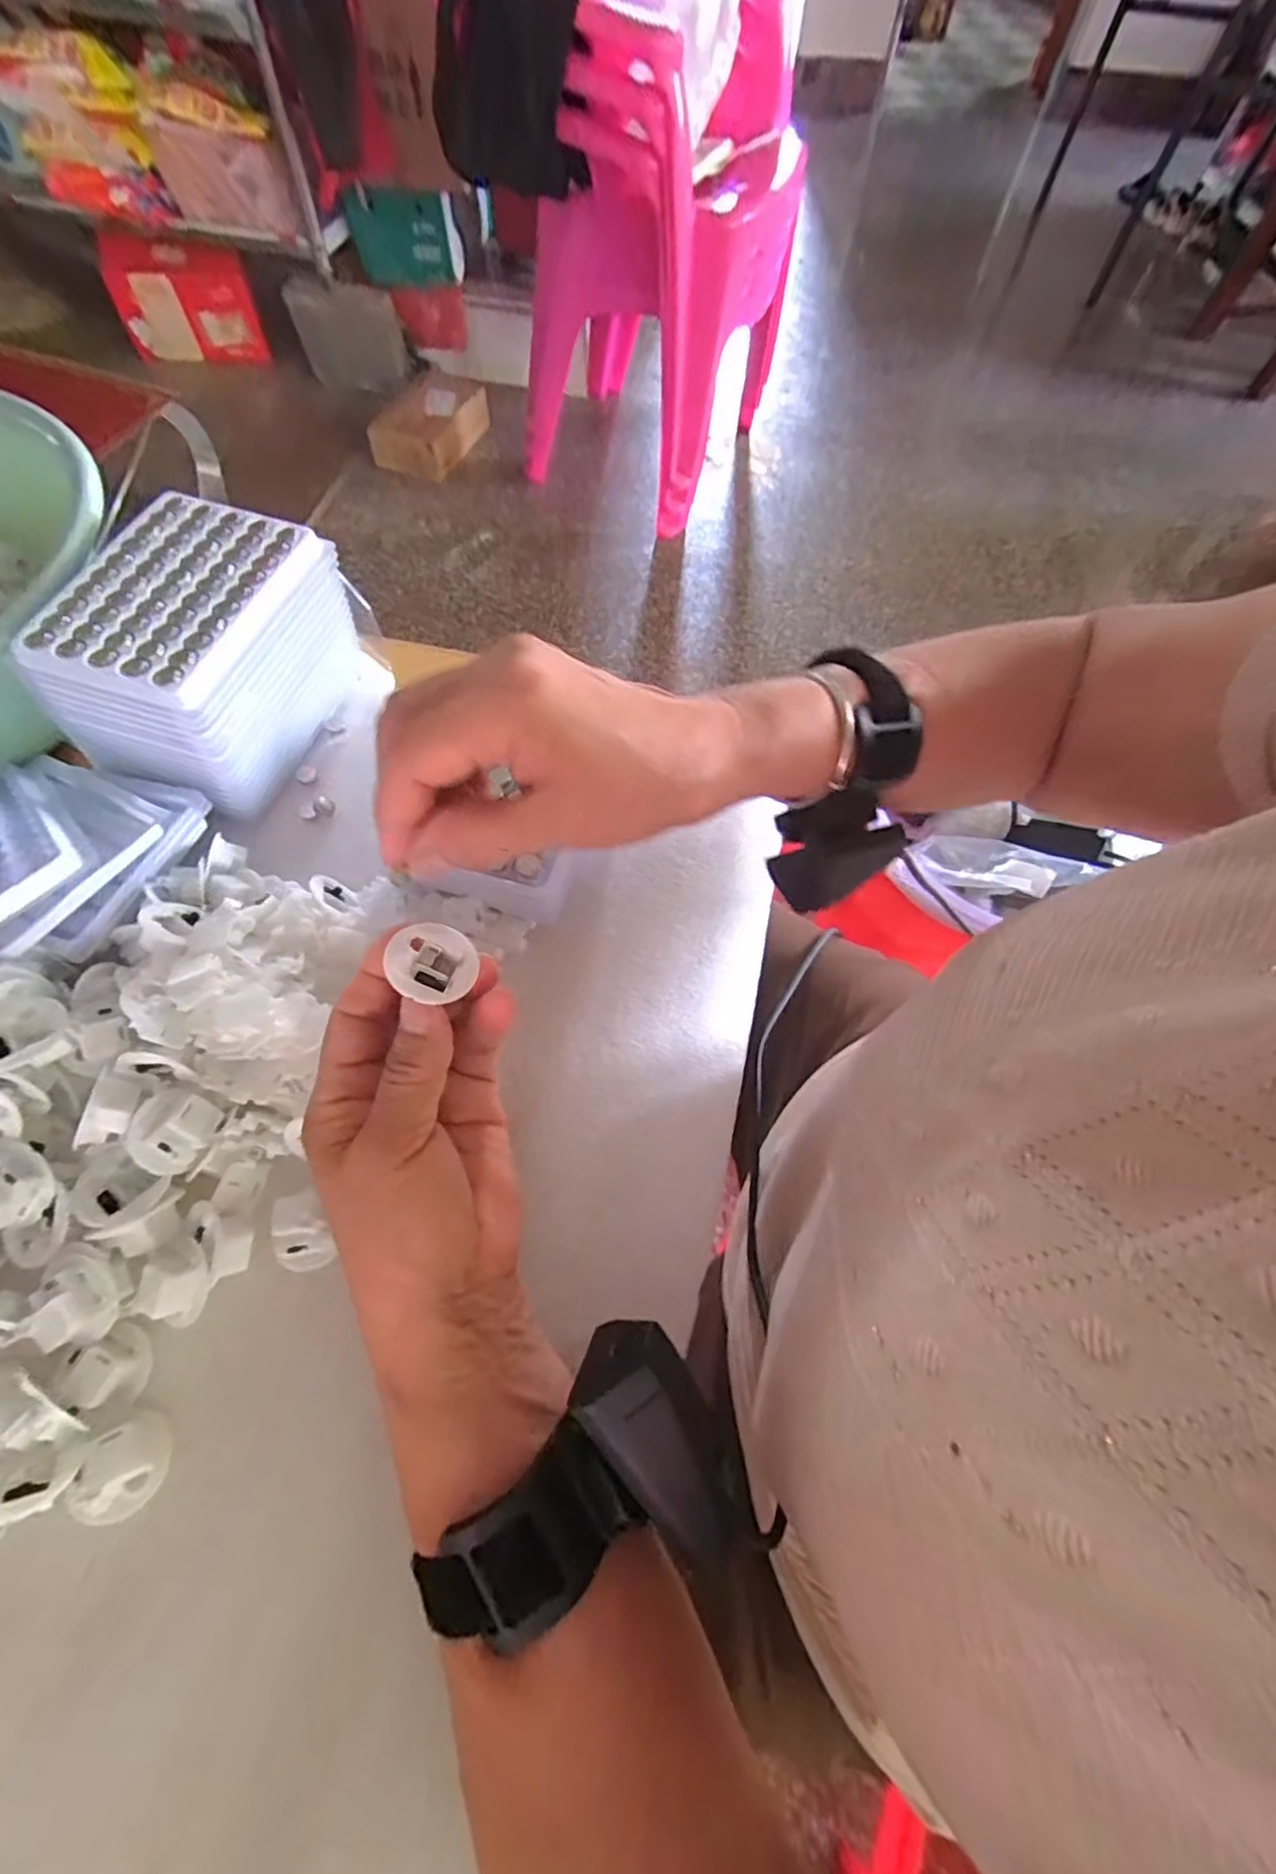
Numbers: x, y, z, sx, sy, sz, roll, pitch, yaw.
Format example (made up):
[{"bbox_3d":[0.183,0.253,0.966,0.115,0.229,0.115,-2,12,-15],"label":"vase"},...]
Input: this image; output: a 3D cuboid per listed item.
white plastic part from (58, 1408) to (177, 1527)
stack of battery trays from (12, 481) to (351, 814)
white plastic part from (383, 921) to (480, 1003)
[{"bbox_3d":[-0.185,0.190,0.237,0.026,0.016,0.029,35,67,12],"label":"white plastic part"},{"bbox_3d":[-0.219,-0.145,0.345,0.095,0.078,0.137,20,65,3],"label":"stack of battery trays"},{"bbox_3d":[-0.075,0.010,0.244,0.030,0.004,0.030,23,50,-12],"label":"white plastic part"}]

